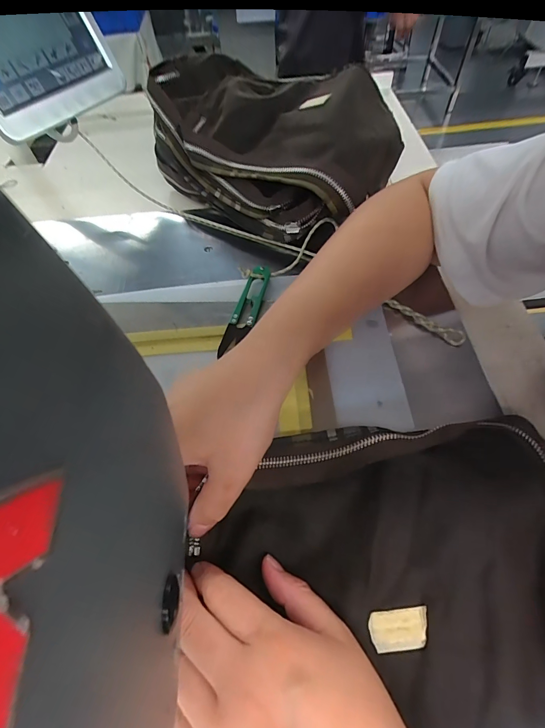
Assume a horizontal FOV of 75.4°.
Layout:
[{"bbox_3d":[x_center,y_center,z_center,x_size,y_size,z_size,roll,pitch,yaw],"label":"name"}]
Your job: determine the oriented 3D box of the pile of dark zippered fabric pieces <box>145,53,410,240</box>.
[{"bbox_3d":[-0.012,-0.243,0.391,0.292,0.096,0.172,32,65,21],"label":"pile of dark zippered fabric pieces"}]

